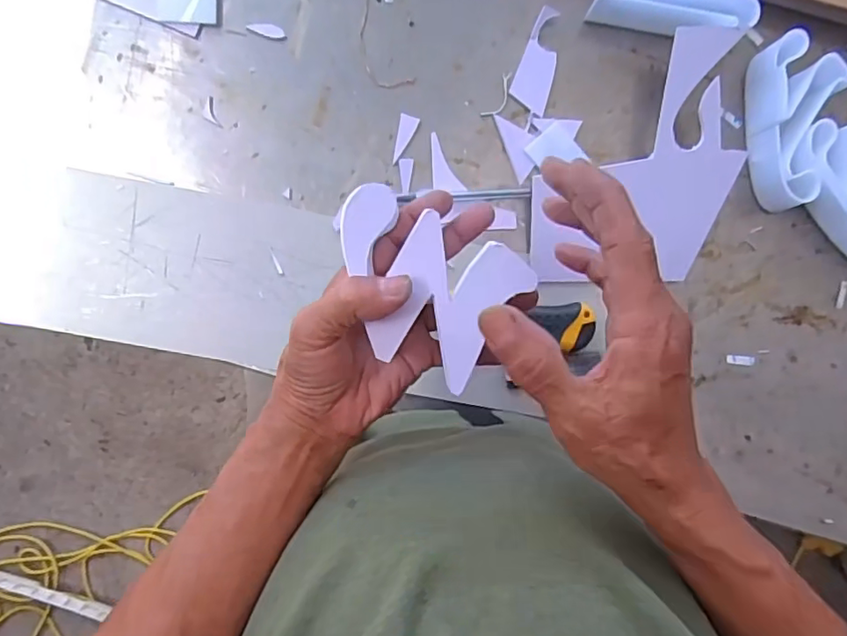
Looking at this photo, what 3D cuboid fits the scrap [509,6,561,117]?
[{"bbox_3d":[0.101,-0.223,0.490,0.033,0.006,0.087,16,91,-1],"label":"scrap"}]

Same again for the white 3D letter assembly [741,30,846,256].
[{"bbox_3d":[0.331,-0.133,0.478,0.104,0.041,0.206,-18,92,0],"label":"white 3D letter assembly"}]

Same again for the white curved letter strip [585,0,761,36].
[{"bbox_3d":[0.206,-0.258,0.474,0.127,0.040,0.041,13,91,-1],"label":"white curved letter strip"}]

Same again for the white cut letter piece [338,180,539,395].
[{"bbox_3d":[-0.003,-0.017,0.308,0.106,0.008,0.079,27,91,-1],"label":"white cut letter piece"}]

